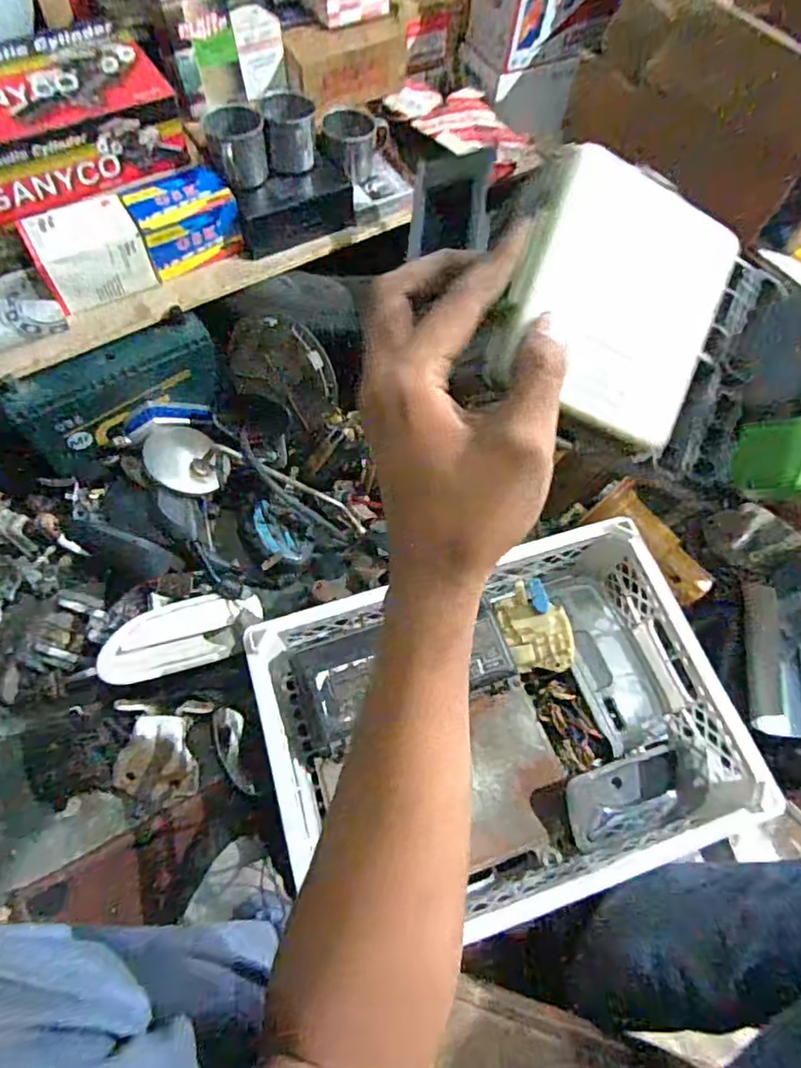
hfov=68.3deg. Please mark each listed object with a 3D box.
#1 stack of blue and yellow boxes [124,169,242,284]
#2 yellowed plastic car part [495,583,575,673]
[{"bbox_3d":[-0.252,-0.361,0.690,0.112,0.076,0.076,-31,70,-17],"label":"stack of blue and yellow boxes"},{"bbox_3d":[0.155,0.107,0.681,0.073,0.018,0.105,-11,65,-9],"label":"yellowed plastic car part"}]

